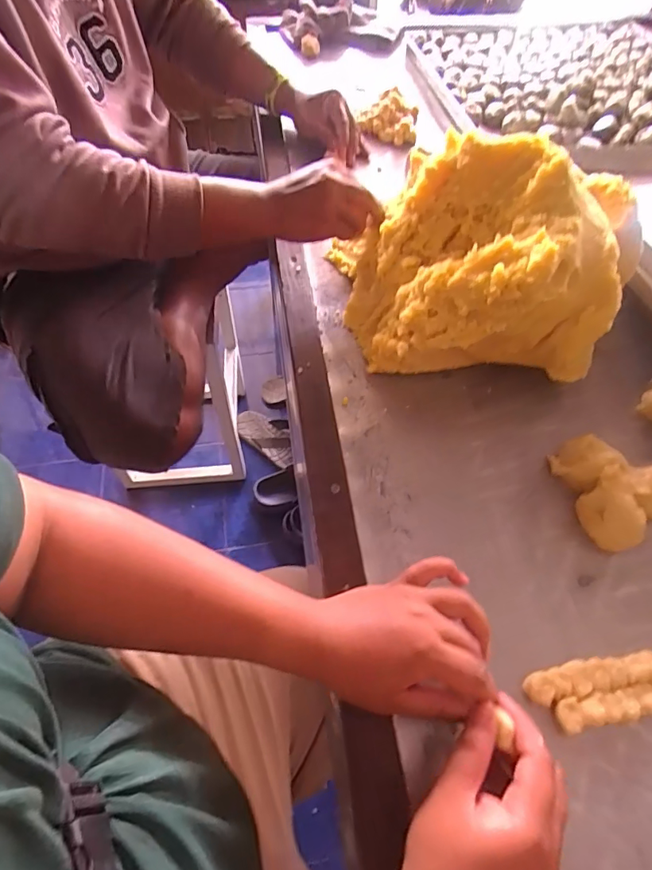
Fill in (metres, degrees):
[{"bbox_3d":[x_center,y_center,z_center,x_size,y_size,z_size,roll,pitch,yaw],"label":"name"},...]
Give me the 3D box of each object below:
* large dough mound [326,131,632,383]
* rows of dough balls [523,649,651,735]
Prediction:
[{"bbox_3d":[0.161,-0.180,0.519,0.305,0.189,0.207,5,58,2],"label":"large dough mound"},{"bbox_3d":[0.246,0.198,0.388,0.171,0.012,0.045,-7,58,-6],"label":"rows of dough balls"}]

